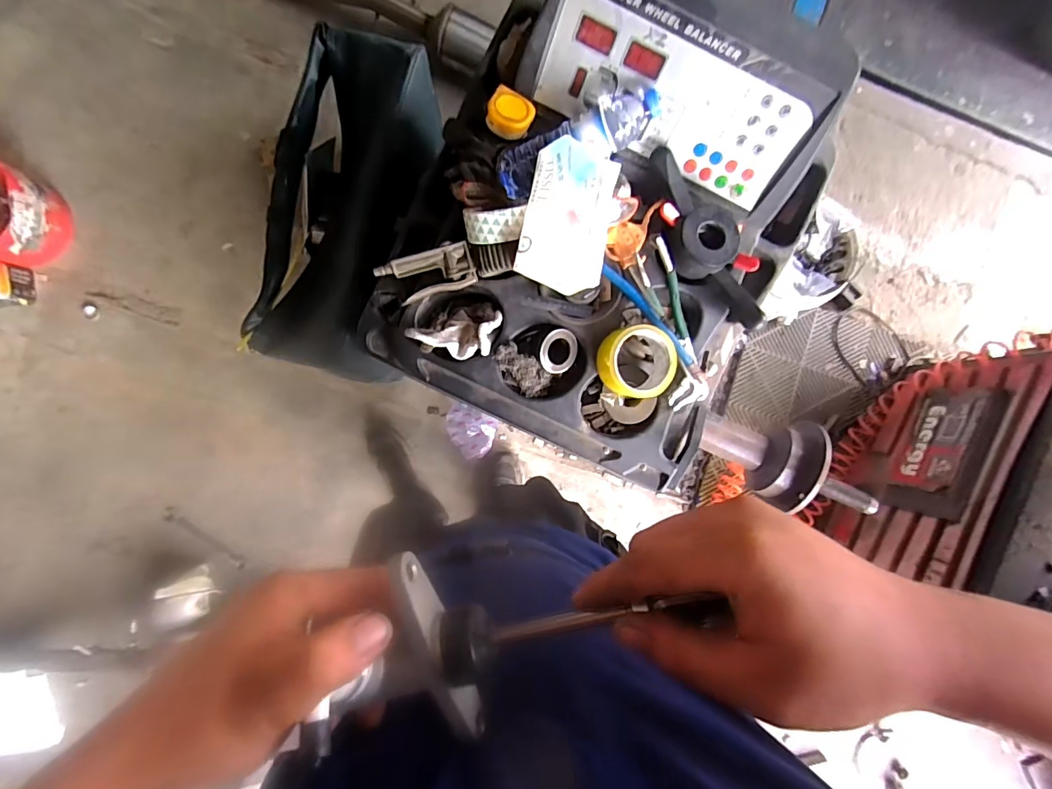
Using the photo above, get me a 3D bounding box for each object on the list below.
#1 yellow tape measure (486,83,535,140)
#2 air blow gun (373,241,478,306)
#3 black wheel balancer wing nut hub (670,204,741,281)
[{"bbox_3d":[-0.021,-0.366,0.630,0.056,0.022,0.058,27,86,-3],"label":"yellow tape measure"},{"bbox_3d":[-0.126,-0.154,0.614,0.121,0.027,0.056,-16,89,-4],"label":"air blow gun"},{"bbox_3d":[0.231,-0.198,0.629,0.094,0.031,0.080,-41,91,-4],"label":"black wheel balancer wing nut hub"}]

